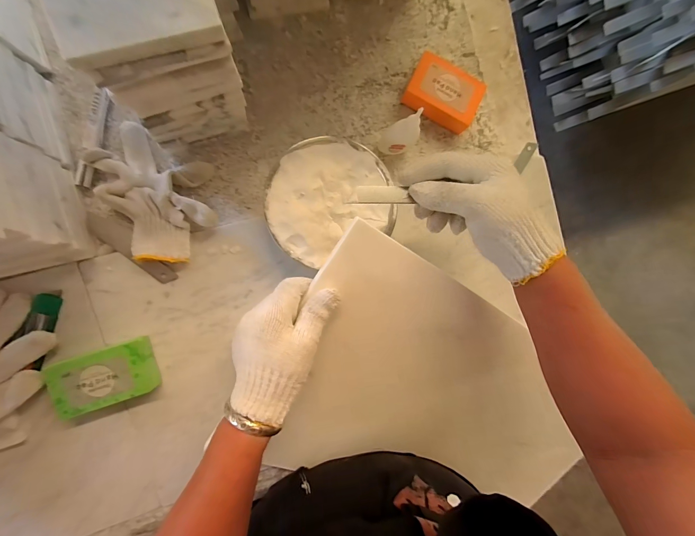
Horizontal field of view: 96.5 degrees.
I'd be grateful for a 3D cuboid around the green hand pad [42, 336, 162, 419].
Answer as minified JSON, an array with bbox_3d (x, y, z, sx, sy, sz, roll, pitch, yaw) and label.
[{"bbox_3d":[-0.266,0.121,0.344,0.099,0.035,0.062,-17,92,-9],"label":"green hand pad"}]

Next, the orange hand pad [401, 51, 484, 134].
[{"bbox_3d":[0.123,-0.224,0.406,0.090,0.034,0.061,26,86,-8],"label":"orange hand pad"}]

